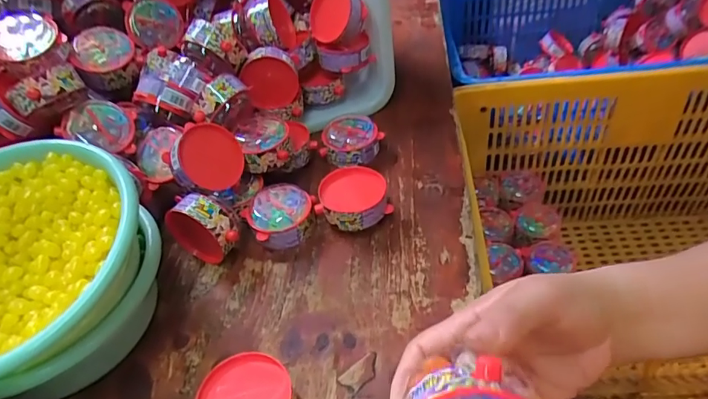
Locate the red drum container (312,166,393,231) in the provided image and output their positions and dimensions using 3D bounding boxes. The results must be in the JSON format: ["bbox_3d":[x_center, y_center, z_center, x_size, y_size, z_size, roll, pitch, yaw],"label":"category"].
[{"bbox_3d":[-0.002,0.003,0.491,0.071,0.040,0.067,-3,43,3],"label":"red drum container"}]

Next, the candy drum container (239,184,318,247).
[{"bbox_3d":[-0.073,0.017,0.492,0.069,0.038,0.061,-25,47,-19],"label":"candy drum container"}]

